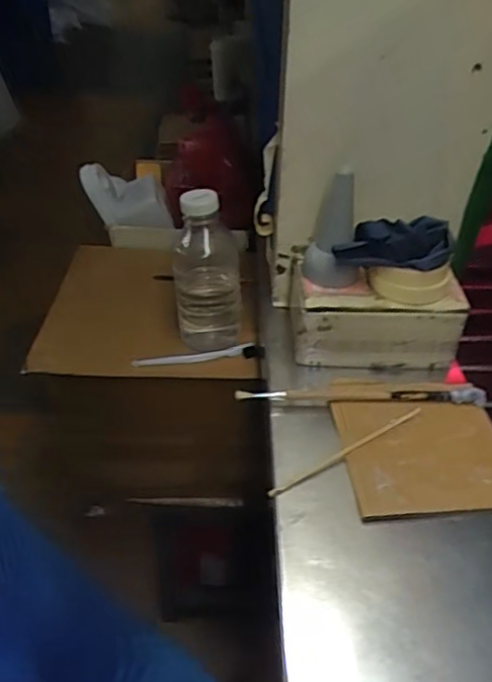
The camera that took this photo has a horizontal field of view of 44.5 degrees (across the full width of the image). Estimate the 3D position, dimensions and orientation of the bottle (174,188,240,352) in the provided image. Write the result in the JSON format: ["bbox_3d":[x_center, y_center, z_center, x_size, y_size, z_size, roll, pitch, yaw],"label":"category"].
[{"bbox_3d":[-0.054,-0.106,0.845,0.091,0.220,0.086,-1,39,-4],"label":"bottle"}]

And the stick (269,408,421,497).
[{"bbox_3d":[0.107,0.112,0.619,0.199,0.005,0.009,-22,45,-27],"label":"stick"}]

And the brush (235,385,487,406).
[{"bbox_3d":[0.127,0.058,0.671,0.272,0.016,0.023,1,39,-1],"label":"brush"}]

